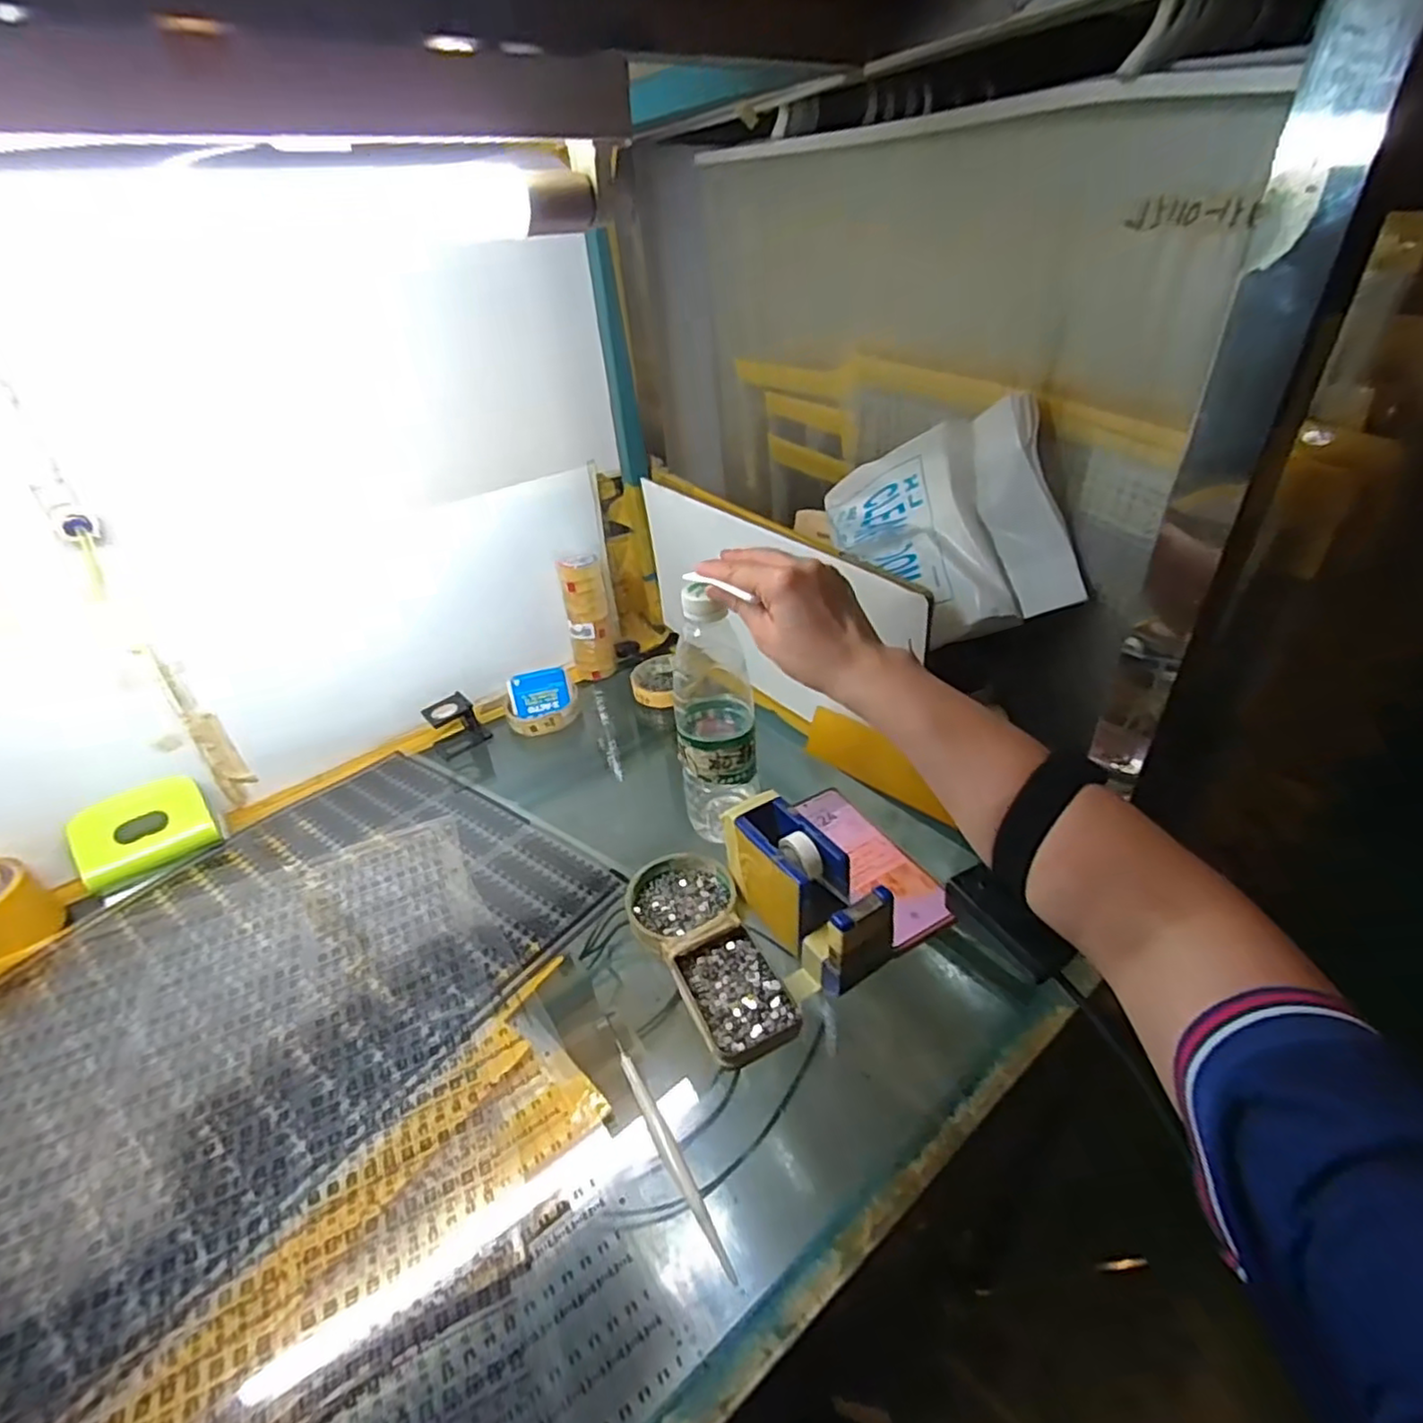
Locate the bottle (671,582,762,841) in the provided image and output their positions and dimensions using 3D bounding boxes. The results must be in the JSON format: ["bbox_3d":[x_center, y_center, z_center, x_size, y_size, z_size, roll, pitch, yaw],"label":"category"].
[{"bbox_3d":[0.004,0.001,0.546,0.059,0.225,0.067,0,36,4],"label":"bottle"}]

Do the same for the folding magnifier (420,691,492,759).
[{"bbox_3d":[-0.277,0.011,0.734,0.053,0.046,0.039,-28,40,-29],"label":"folding magnifier"}]

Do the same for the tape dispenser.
[{"bbox_3d":[0.064,0.127,0.479,0.053,0.074,0.133,-25,38,-25],"label":"tape dispenser"}]

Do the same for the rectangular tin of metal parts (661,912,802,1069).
[{"bbox_3d":[0.013,0.186,0.461,0.062,0.017,0.094,-19,36,-18],"label":"rectangular tin of metal parts"}]

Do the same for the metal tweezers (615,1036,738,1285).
[{"bbox_3d":[-0.025,0.247,0.387,0.010,0.007,0.143,-21,37,-20],"label":"metal tweezers"}]

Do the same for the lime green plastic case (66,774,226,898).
[{"bbox_3d":[-0.494,0.107,0.595,0.101,0.064,0.048,-24,37,-23],"label":"lime green plastic case"}]

